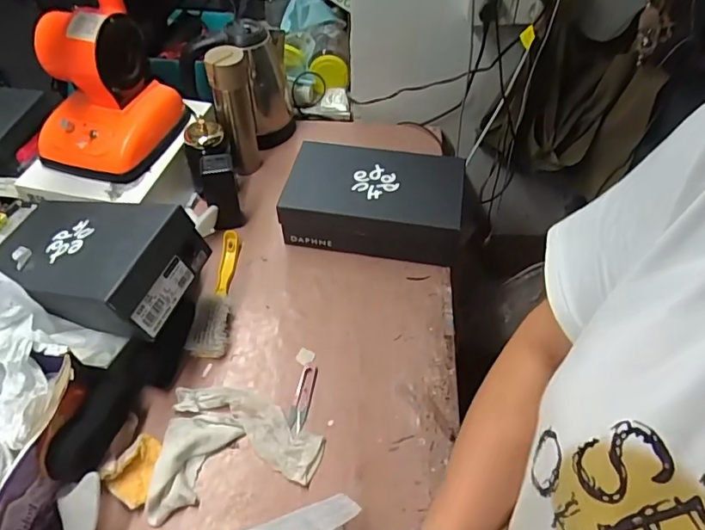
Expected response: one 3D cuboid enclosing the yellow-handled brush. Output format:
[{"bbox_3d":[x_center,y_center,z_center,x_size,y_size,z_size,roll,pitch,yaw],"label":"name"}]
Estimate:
[{"bbox_3d":[-0.215,0.033,0.800,0.052,0.048,0.230,0,51,-1],"label":"yellow-handled brush"}]

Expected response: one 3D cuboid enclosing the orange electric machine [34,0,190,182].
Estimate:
[{"bbox_3d":[-0.403,-0.279,0.803,0.178,0.202,0.197,7,51,4],"label":"orange electric machine"}]

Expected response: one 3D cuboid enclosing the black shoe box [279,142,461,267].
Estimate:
[{"bbox_3d":[0.036,-0.100,0.870,0.288,0.102,0.199,10,51,7],"label":"black shoe box"}]

